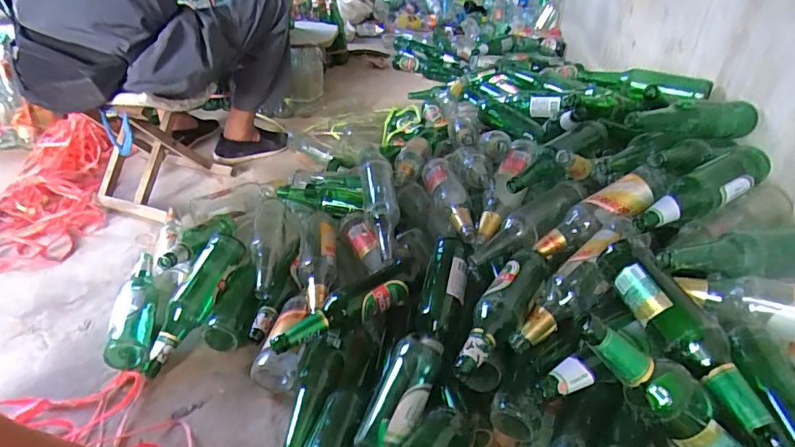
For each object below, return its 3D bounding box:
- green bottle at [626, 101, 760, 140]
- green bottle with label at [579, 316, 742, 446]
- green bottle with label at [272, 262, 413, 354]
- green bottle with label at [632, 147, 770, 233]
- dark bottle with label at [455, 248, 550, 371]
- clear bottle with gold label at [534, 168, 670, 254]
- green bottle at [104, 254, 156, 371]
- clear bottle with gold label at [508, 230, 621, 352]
[{"bbox_3d":[0.531,-0.189,0.870,0.270,0.060,0.063,-3,34,-7],"label":"green bottle"},{"bbox_3d":[0.288,0.190,0.507,0.269,0.065,0.055,43,29,-8],"label":"green bottle with label"},{"bbox_3d":[-0.072,0.139,0.760,0.254,0.070,0.060,-18,39,-27],"label":"green bottle with label"},{"bbox_3d":[0.471,-0.047,0.734,0.272,0.055,0.063,-25,35,-17],"label":"green bottle with label"},{"bbox_3d":[0.153,0.118,0.693,0.064,0.056,0.249,22,39,27],"label":"dark bottle with label"},{"bbox_3d":[0.344,-0.014,0.791,0.245,0.058,0.073,-32,29,6],"label":"clear bottle with gold label"},{"bbox_3d":[-0.476,0.149,0.860,0.067,0.063,0.267,-10,36,-17],"label":"green bottle"},{"bbox_3d":[0.255,0.106,0.713,0.232,0.063,0.071,-45,45,-14],"label":"clear bottle with gold label"}]

